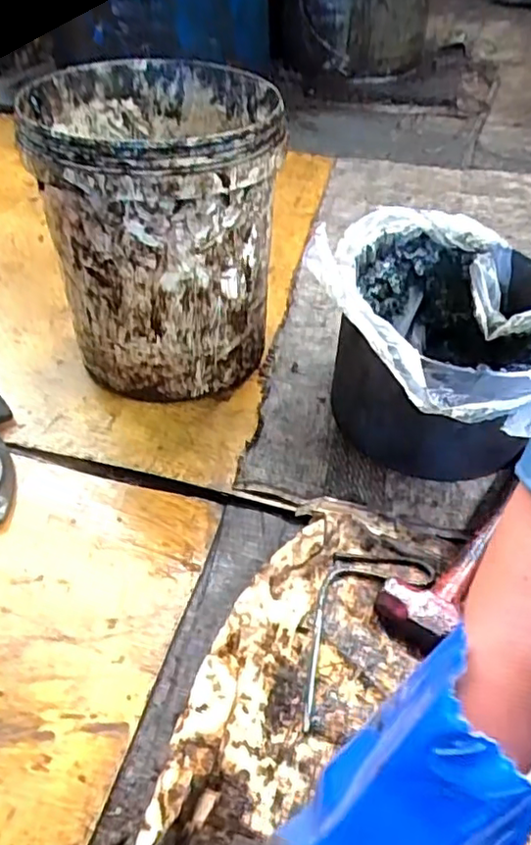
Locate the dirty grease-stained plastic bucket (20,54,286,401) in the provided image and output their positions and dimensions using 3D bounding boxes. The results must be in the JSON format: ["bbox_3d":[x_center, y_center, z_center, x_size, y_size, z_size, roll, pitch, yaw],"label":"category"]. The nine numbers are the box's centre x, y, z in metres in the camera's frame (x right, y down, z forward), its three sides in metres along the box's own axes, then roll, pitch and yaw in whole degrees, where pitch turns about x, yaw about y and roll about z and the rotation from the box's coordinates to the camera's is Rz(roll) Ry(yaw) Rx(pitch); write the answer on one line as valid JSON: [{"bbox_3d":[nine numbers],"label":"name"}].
[{"bbox_3d":[-0.125,-0.245,0.804,0.275,0.312,0.321,-7,46,-6],"label":"dirty grease-stained plastic bucket"}]

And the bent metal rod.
[{"bbox_3d":[0.074,0.193,0.612,0.080,0.008,0.198,34,53,28],"label":"bent metal rod"}]

